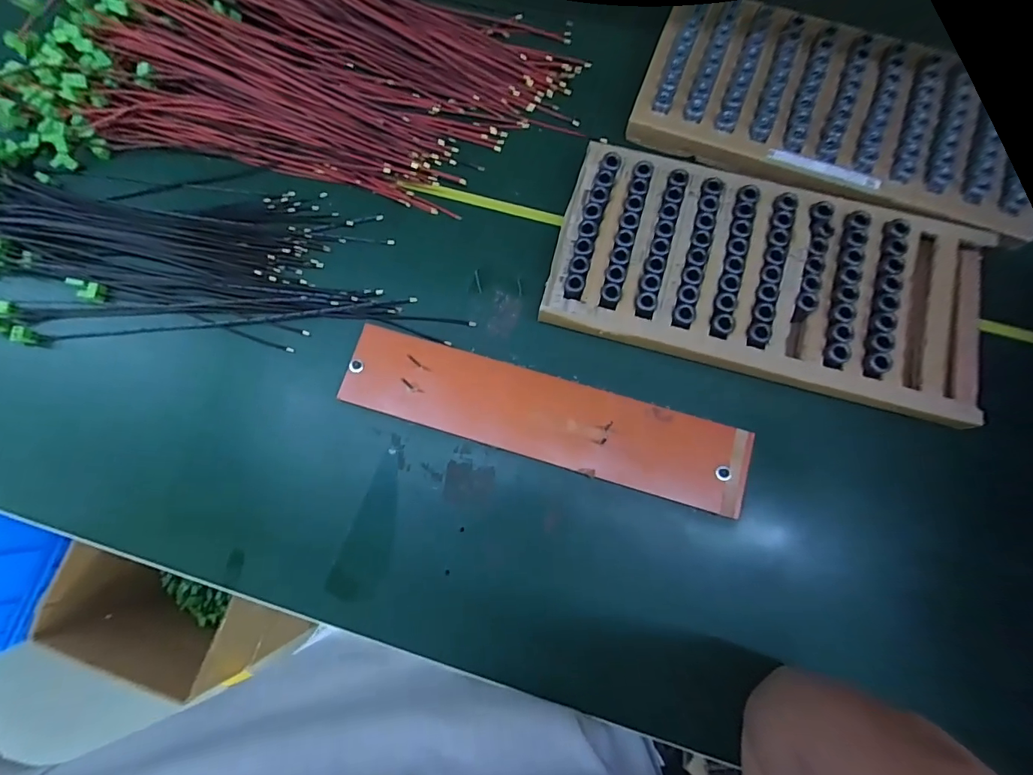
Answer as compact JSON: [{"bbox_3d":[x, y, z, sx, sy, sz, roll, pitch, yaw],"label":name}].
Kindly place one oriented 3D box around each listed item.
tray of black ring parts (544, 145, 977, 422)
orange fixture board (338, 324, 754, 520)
[{"bbox_3d":[0.214,-0.095,0.404,0.354,0.044,0.178,17,78,3],"label":"tray of black ring parts"},{"bbox_3d":[0.022,0.024,0.395,0.338,0.014,0.074,16,80,6],"label":"orange fixture board"}]

